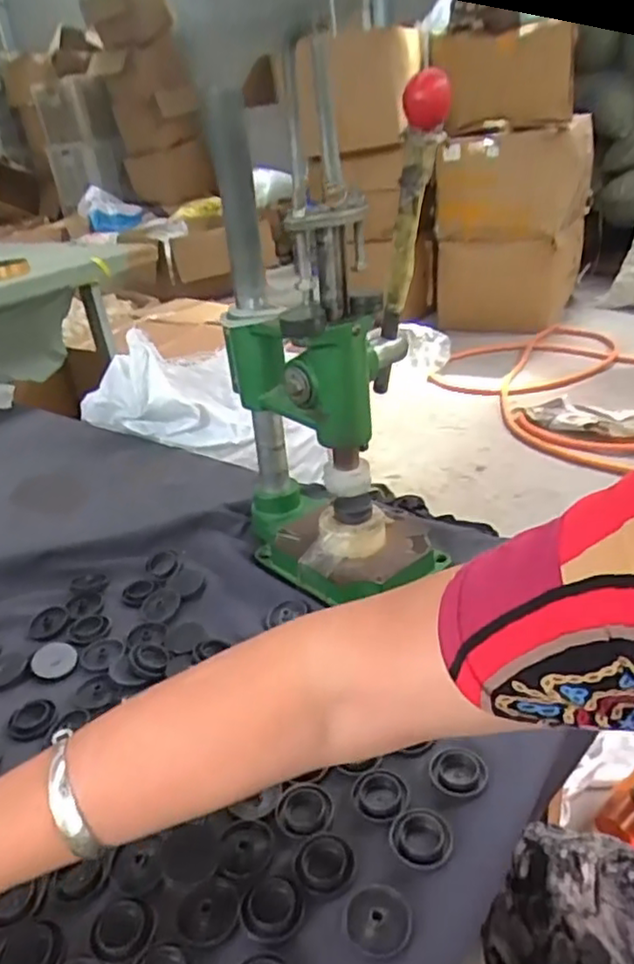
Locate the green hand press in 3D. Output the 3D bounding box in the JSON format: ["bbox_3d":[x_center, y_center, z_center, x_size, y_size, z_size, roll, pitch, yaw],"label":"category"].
[{"bbox_3d":[0.016,-0.103,0.545,0.174,0.353,0.176,-9,28,-5],"label":"green hand press"}]

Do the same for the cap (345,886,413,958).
[{"bbox_3d":[0.031,0.220,0.339,0.031,0.006,0.030,-5,28,3],"label":"cap"}]

